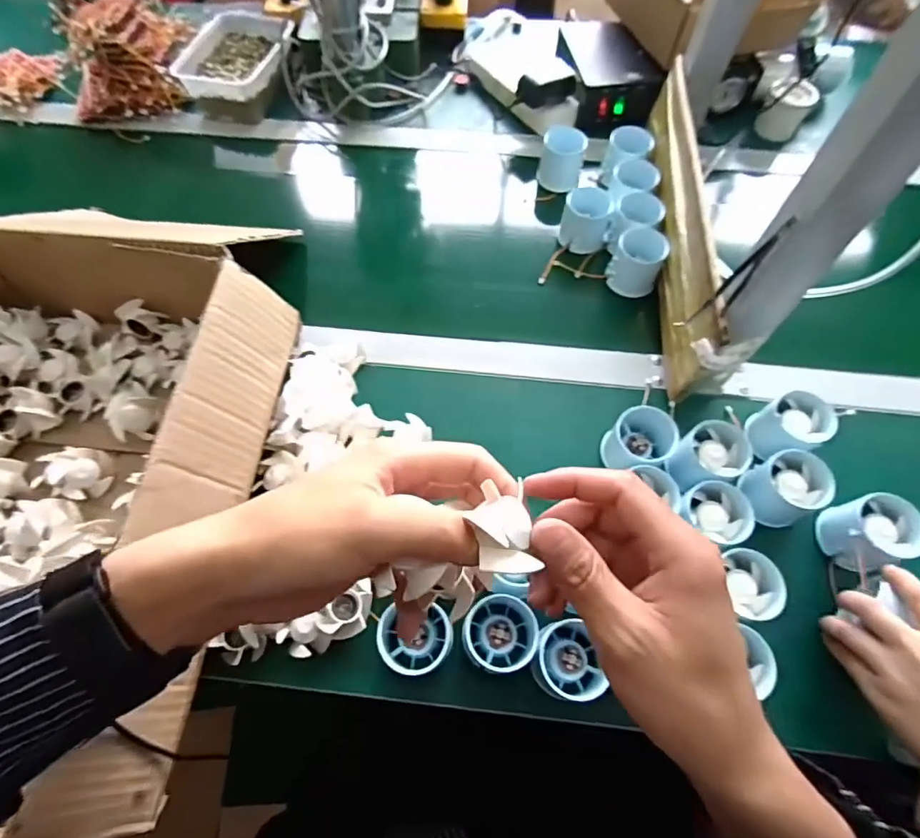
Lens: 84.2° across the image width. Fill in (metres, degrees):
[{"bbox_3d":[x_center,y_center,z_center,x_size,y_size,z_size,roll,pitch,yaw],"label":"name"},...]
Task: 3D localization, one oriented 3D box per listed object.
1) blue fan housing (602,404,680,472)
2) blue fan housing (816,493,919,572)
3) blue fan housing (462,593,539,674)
[{"bbox_3d":[0.160,0.020,0.450,0.050,0.050,0.052,-35,68,-17],"label":"blue fan housing"},{"bbox_3d":[0.333,0.093,0.415,0.060,0.046,0.054,-8,63,-5],"label":"blue fan housing"},{"bbox_3d":[0.030,0.163,0.389,0.052,0.053,0.057,0,63,0],"label":"blue fan housing"}]

